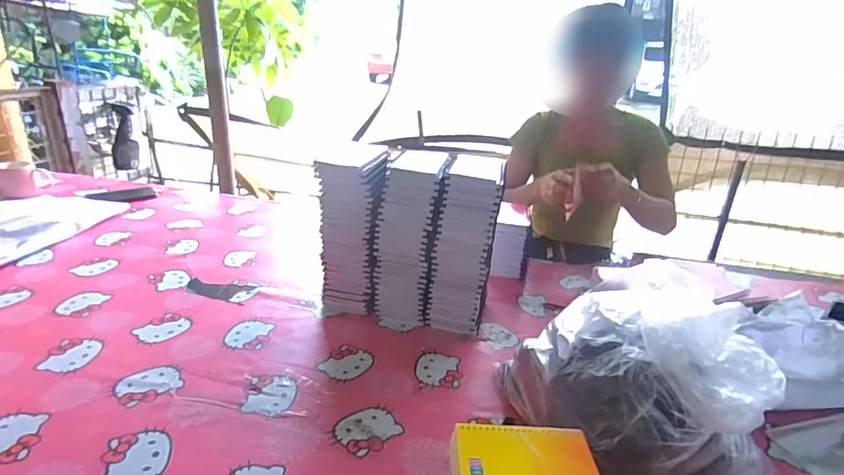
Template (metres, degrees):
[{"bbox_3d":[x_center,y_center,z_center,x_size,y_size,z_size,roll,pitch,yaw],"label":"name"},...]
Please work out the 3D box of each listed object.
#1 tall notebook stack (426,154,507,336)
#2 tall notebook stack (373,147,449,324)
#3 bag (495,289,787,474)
[{"bbox_3d":[0.082,0.015,0.827,0.101,0.291,0.121,10,24,13],"label":"tall notebook stack"},{"bbox_3d":[-0.023,-0.002,0.837,0.101,0.293,0.121,6,23,3],"label":"tall notebook stack"},{"bbox_3d":[0.275,0.174,0.604,0.264,0.198,0.242,-2,24,-15],"label":"bag"}]

